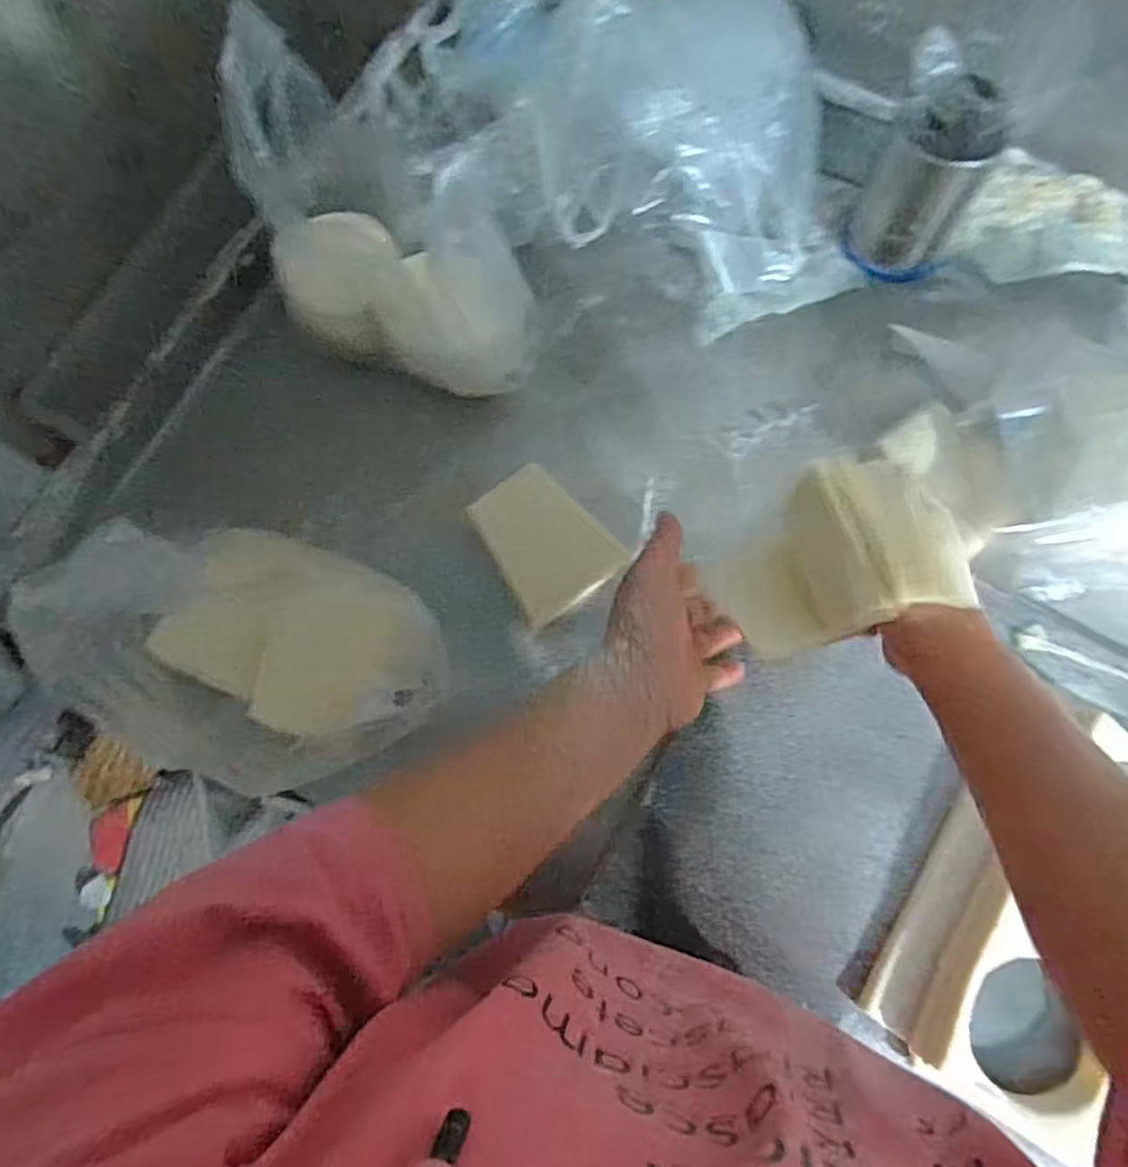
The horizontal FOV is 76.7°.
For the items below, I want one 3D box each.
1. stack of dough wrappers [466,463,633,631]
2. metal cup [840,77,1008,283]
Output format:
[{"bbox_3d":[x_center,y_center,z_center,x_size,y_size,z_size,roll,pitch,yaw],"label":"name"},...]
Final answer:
[{"bbox_3d":[-0.015,-0.033,0.534,0.086,0.012,0.103,-36,95,-5],"label":"stack of dough wrappers"},{"bbox_3d":[0.290,-0.320,0.572,0.078,0.121,0.080,0,77,0],"label":"metal cup"}]

